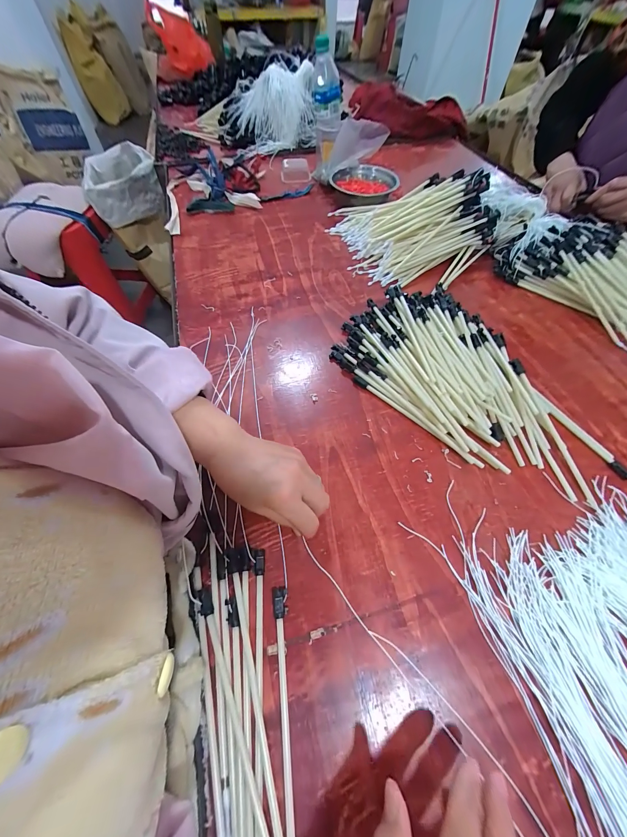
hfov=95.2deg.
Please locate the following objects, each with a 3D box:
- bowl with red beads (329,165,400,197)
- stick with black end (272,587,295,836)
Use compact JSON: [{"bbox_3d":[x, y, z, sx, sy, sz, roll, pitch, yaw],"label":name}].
[{"bbox_3d":[0.122,-0.571,0.706,0.158,0.044,0.163,0,58,0],"label":"bowl with red beads"},{"bbox_3d":[-0.019,0.262,0.219,0.012,0.010,0.229,-6,58,-4],"label":"stick with black end"}]

